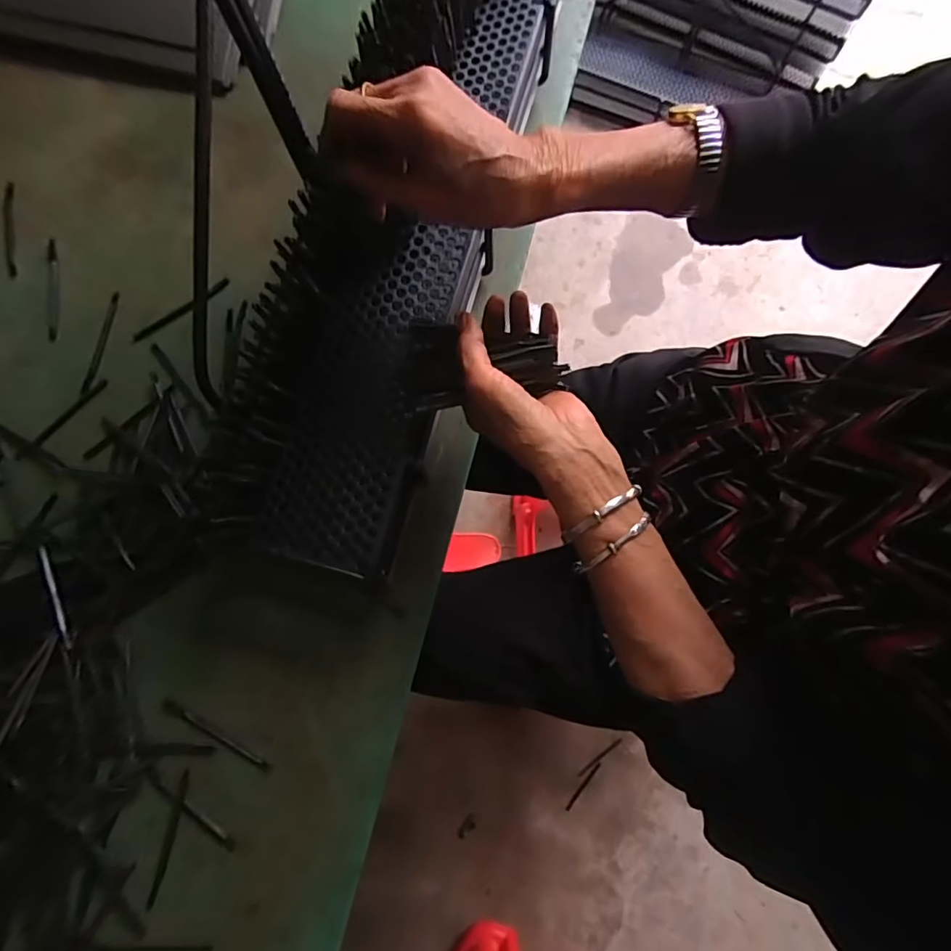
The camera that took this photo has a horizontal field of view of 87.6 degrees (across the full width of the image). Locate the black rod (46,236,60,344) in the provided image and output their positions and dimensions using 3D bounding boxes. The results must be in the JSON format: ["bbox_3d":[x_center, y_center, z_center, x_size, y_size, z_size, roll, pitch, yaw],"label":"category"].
[{"bbox_3d":[-0.425,-0.189,0.500,0.013,0.004,0.113,-9,79,-2],"label":"black rod"}]

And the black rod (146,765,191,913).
[{"bbox_3d":[-0.248,0.293,0.399,0.007,0.004,0.105,12,79,4],"label":"black rod"}]

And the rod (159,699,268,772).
[{"bbox_3d":[-0.217,0.217,0.415,0.106,0.004,0.010,26,80,6],"label":"rod"}]

